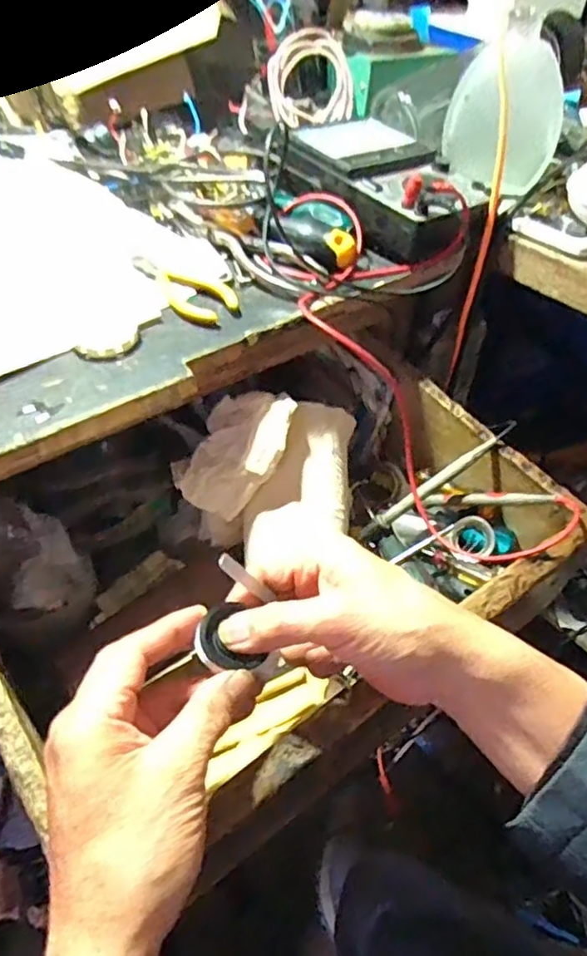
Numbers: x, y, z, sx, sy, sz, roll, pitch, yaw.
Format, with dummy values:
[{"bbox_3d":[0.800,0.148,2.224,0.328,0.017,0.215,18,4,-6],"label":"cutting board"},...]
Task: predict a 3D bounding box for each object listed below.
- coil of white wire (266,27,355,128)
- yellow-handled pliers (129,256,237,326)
[{"bbox_3d":[0.014,-0.397,0.620,0.085,0.081,0.020,-17,22,-11],"label":"coil of white wire"},{"bbox_3d":[-0.081,-0.141,0.451,0.037,0.010,0.098,-29,55,-28],"label":"yellow-handled pliers"}]

